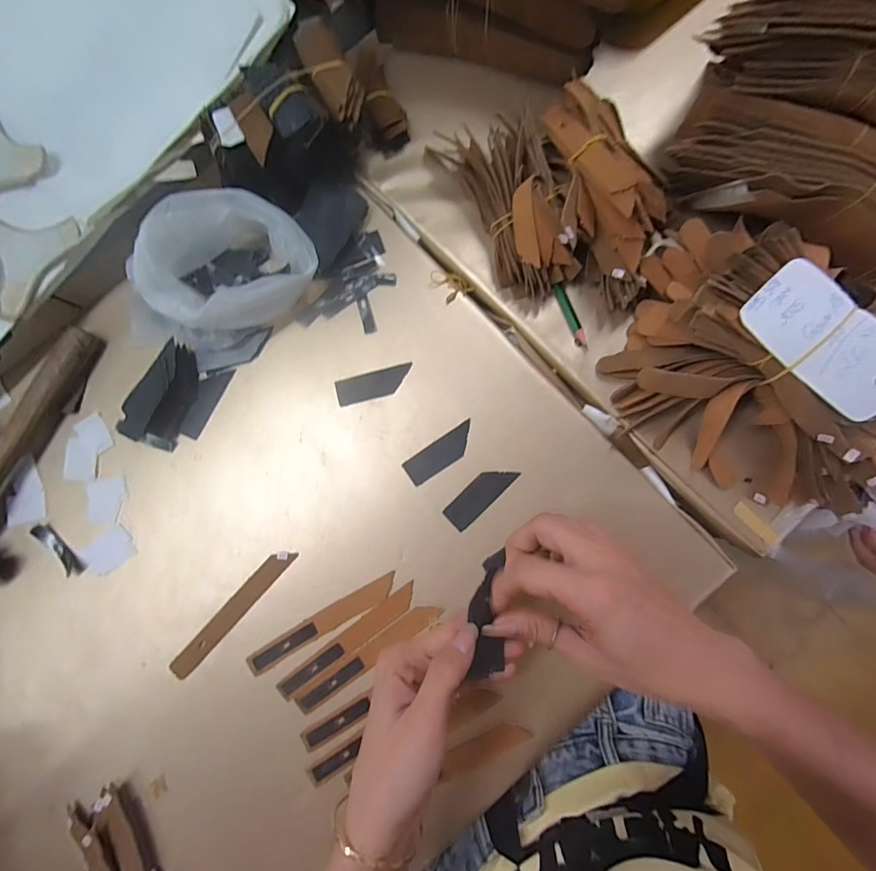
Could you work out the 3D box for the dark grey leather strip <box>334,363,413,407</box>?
[{"bbox_3d":[-0.053,-0.042,0.356,0.063,0.004,0.022,-14,82,1],"label":"dark grey leather strip"}]

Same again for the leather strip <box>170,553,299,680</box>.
[{"bbox_3d":[-0.161,0.138,0.334,0.017,0.004,0.124,42,86,7],"label":"leather strip"}]

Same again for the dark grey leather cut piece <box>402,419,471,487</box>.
[{"bbox_3d":[0.003,0.015,0.346,0.063,0.004,0.022,-34,82,-2],"label":"dark grey leather cut piece"}]

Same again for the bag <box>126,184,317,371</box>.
[{"bbox_3d":[-0.177,-0.120,0.338,0.154,0.063,0.095,-45,82,-4],"label":"bag"}]

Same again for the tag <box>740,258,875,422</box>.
[{"bbox_3d":[0.246,-0.060,0.268,0.050,0.006,0.103,-44,84,14],"label":"tag"}]

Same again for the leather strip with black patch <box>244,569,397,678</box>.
[{"bbox_3d":[-0.089,0.145,0.330,0.126,0.004,0.017,-31,82,-2],"label":"leather strip with black patch"}]

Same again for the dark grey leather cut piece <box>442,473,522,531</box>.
[{"bbox_3d":[0.034,0.047,0.341,0.062,0.004,0.022,-44,82,-4],"label":"dark grey leather cut piece"}]

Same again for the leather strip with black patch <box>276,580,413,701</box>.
[{"bbox_3d":[-0.068,0.158,0.328,0.124,0.004,0.016,-37,82,-3],"label":"leather strip with black patch"}]

